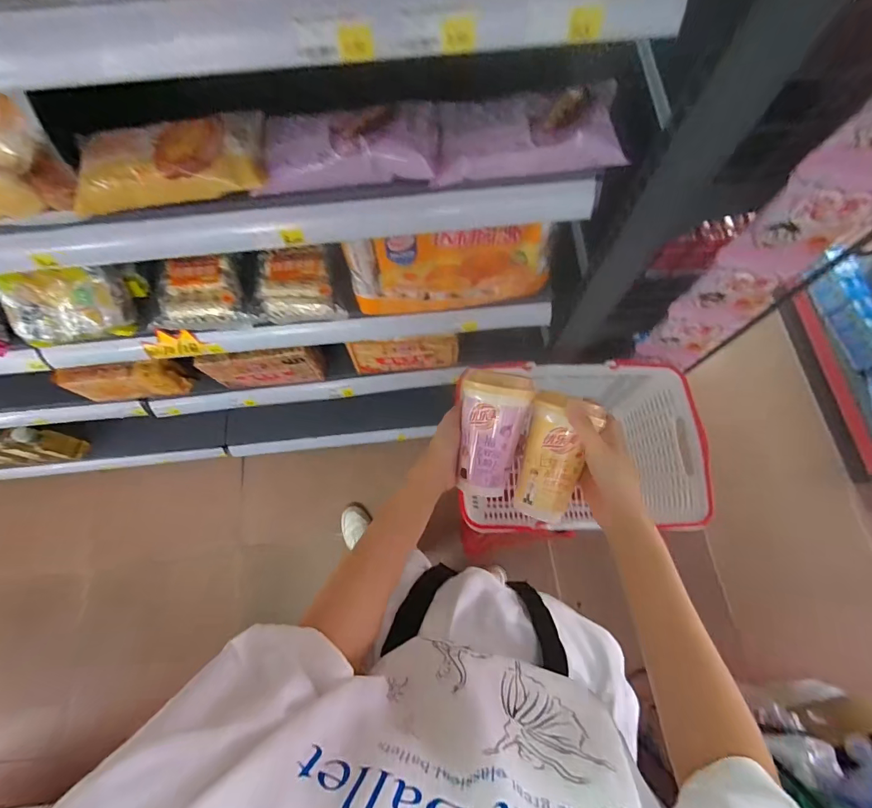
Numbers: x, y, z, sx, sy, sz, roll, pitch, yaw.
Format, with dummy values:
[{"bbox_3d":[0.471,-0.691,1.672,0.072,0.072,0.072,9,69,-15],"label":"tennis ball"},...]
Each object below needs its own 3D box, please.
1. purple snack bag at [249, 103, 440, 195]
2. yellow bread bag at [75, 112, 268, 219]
[{"bbox_3d":[-0.094,-0.286,0.456,0.190,0.052,0.086,-3,72,1],"label":"purple snack bag"},{"bbox_3d":[-0.289,-0.263,0.452,0.206,0.052,0.075,-11,72,-2],"label":"yellow bread bag"}]

